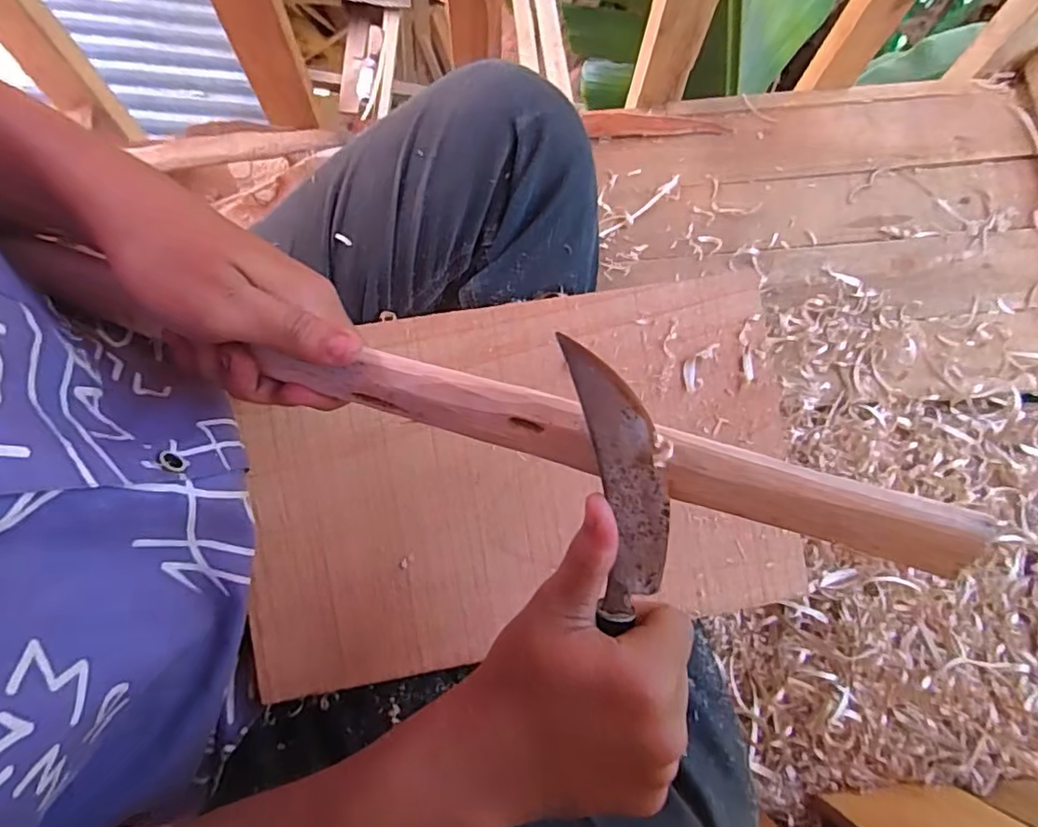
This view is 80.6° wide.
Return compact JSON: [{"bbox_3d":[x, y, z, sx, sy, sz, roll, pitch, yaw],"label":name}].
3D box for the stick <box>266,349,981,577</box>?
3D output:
[{"bbox_3d":[0.025,0.010,0.236,0.266,0.024,0.021,15,75,15],"label":"stick"}]

